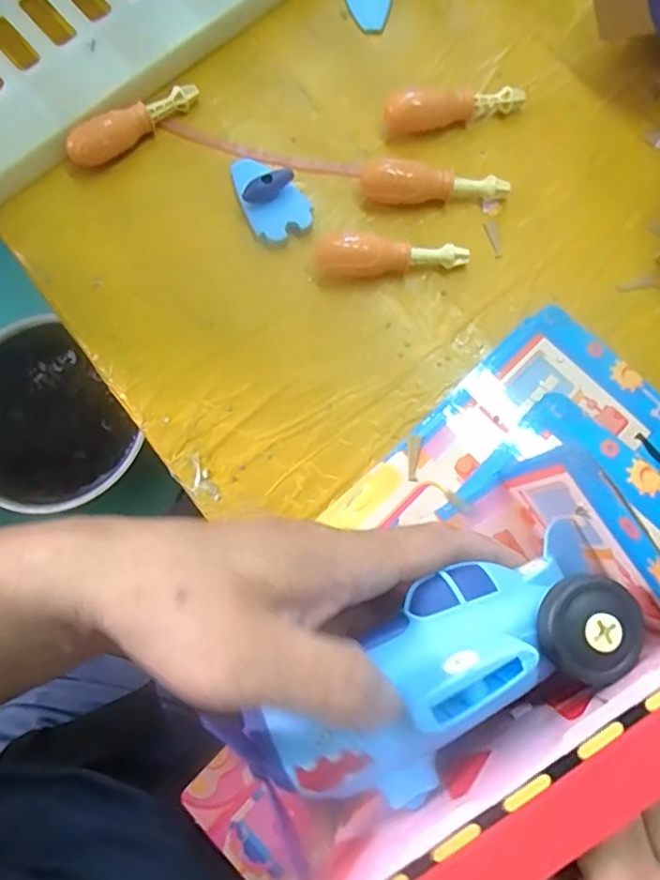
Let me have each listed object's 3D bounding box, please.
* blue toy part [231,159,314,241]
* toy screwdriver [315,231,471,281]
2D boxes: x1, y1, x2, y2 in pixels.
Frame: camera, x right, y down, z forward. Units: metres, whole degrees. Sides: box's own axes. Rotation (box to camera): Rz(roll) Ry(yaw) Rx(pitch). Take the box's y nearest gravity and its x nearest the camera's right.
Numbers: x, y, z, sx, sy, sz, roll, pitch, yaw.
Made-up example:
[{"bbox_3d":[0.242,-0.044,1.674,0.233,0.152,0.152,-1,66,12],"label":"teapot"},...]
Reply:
[{"bbox_3d":[-0.042,-0.163,0.380,0.039,0.023,0.062,-32,79,-6],"label":"blue toy part"},{"bbox_3d":[0.040,-0.114,0.365,0.095,0.028,0.023,5,78,2],"label":"toy screwdriver"}]

